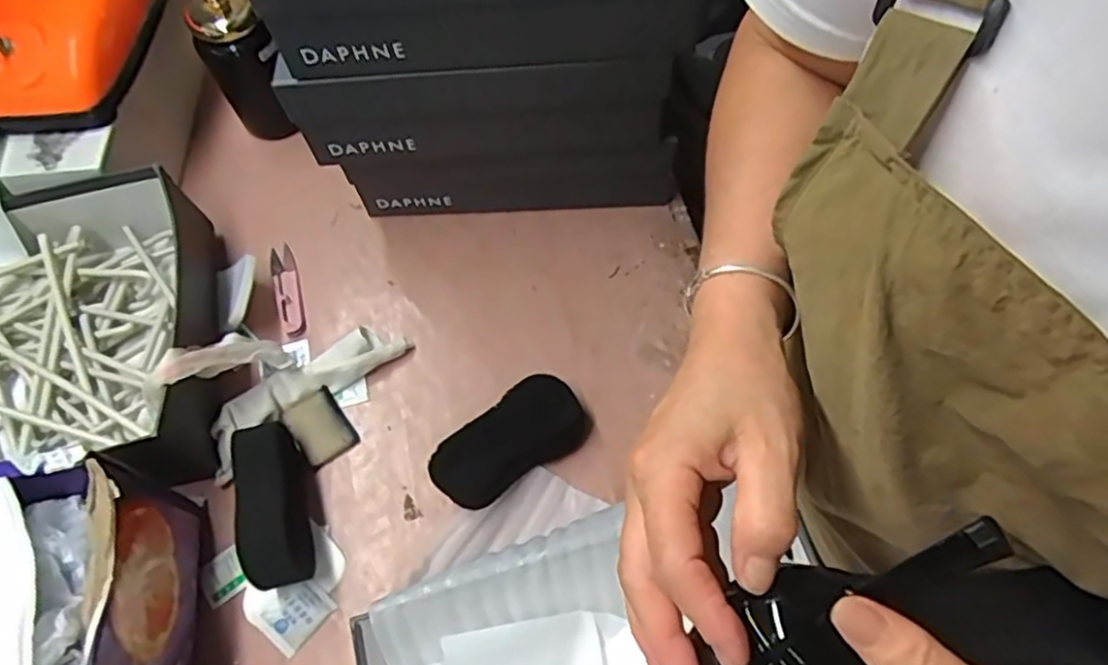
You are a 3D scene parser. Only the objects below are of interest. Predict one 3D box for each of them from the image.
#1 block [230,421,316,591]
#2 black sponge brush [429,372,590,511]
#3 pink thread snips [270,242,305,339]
[{"bbox_3d":[-0.217,0.135,0.543,0.044,0.050,0.123,-16,64,-6],"label":"block"},{"bbox_3d":[-0.037,0.090,0.572,0.127,0.033,0.062,-32,66,-13],"label":"black sponge brush"},{"bbox_3d":[-0.253,-0.042,0.661,0.025,0.004,0.102,-18,64,-7],"label":"pink thread snips"}]

